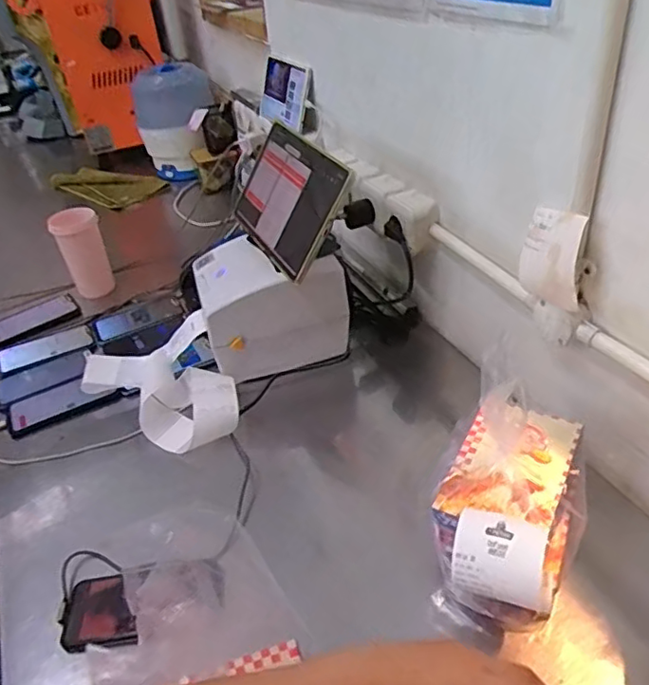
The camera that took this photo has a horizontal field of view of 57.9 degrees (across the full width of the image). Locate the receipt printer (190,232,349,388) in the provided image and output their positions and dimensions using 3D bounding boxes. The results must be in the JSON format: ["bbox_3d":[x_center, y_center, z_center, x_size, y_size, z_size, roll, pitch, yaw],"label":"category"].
[{"bbox_3d":[-0.088,-0.066,0.937,0.229,0.163,0.178,-11,38,-4],"label":"receipt printer"}]

